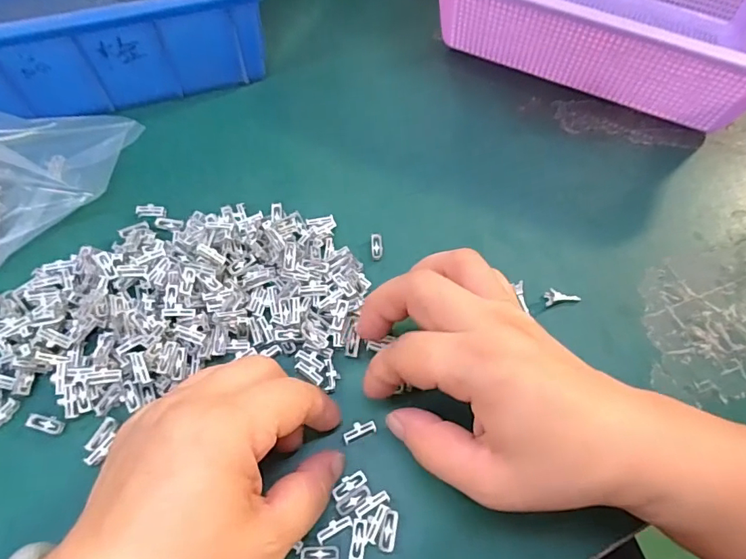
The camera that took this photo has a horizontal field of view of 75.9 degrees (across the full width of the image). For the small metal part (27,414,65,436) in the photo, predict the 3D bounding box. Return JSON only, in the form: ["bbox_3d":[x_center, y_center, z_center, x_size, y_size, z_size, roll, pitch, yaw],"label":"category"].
[{"bbox_3d":[-0.157,0.069,0.228,0.017,0.004,0.007,15,63,5],"label":"small metal part"}]

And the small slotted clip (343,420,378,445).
[{"bbox_3d":[-0.007,0.074,0.234,0.016,0.005,0.008,-21,65,-13],"label":"small slotted clip"}]

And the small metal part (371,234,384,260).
[{"bbox_3d":[0.002,-0.020,0.287,0.007,0.006,0.018,-3,62,-4],"label":"small metal part"}]

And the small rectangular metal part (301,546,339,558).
[{"bbox_3d":[-0.023,0.119,0.206,0.016,0.004,0.007,-1,62,-3],"label":"small rectangular metal part"}]

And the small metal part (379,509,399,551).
[{"bbox_3d":[0.007,0.111,0.212,0.007,0.004,0.017,12,62,4],"label":"small metal part"}]

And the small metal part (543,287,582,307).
[{"bbox_3d":[0.108,0.009,0.273,0.020,0.006,0.009,-8,63,-7],"label":"small metal part"}]

